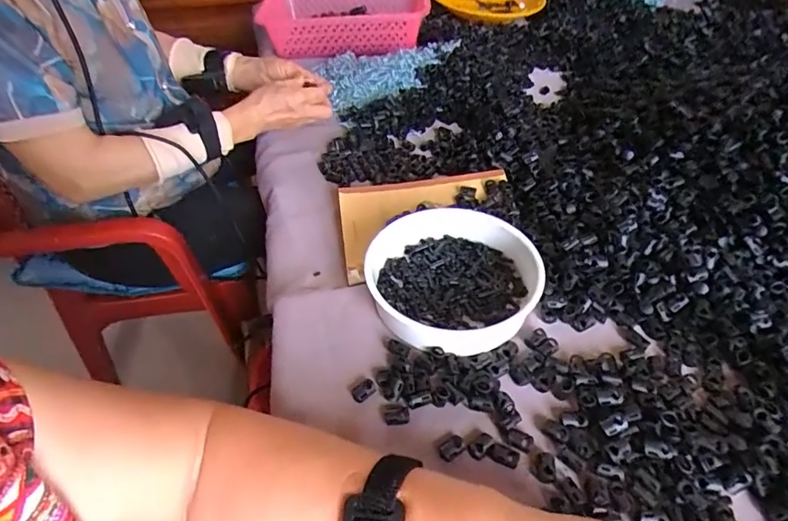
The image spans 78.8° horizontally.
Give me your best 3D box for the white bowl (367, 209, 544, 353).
[{"bbox_3d":[0.058,0.009,0.472,0.161,0.040,0.178,7,47,8],"label":"white bowl"}]

